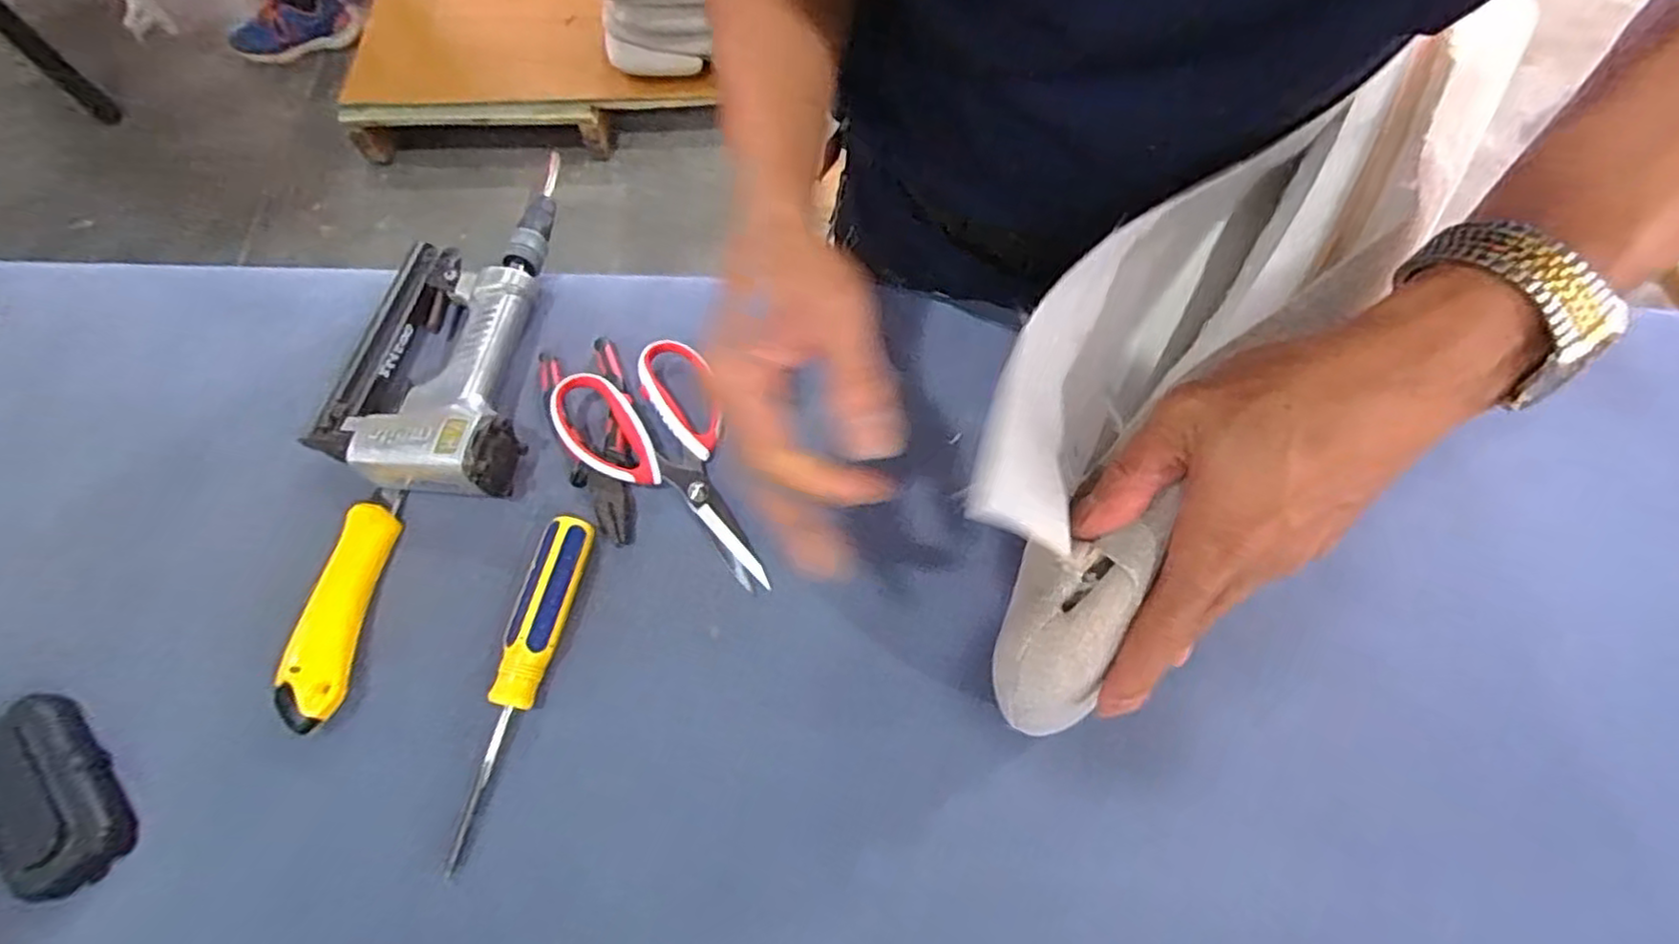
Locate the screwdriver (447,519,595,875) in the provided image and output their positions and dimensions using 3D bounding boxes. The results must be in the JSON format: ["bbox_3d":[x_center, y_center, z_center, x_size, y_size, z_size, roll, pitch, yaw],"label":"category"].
[{"bbox_3d":[-0.190,0.118,0.409,0.031,0.029,0.192,12,67,6],"label":"screwdriver"}]

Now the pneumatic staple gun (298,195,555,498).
[{"bbox_3d":[-0.284,-0.103,0.497,0.131,0.047,0.255,-3,66,-1],"label":"pneumatic staple gun"}]

